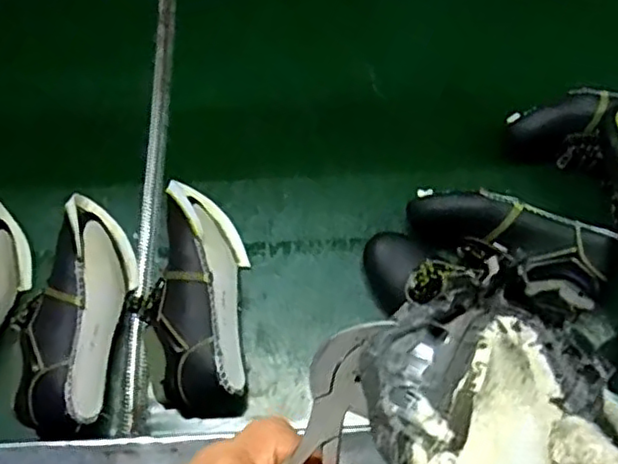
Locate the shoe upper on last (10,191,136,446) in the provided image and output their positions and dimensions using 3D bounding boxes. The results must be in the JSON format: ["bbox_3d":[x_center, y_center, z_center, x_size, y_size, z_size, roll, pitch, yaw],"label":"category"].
[{"bbox_3d":[-0.308,0.095,0.846,0.130,0.086,0.311,7,67,1],"label":"shoe upper on last"}]

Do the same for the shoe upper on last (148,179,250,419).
[{"bbox_3d":[-0.146,0.080,0.853,0.124,0.089,0.305,-2,67,-2],"label":"shoe upper on last"}]

